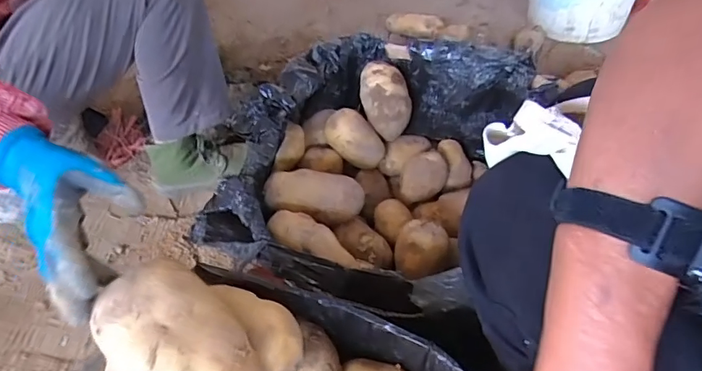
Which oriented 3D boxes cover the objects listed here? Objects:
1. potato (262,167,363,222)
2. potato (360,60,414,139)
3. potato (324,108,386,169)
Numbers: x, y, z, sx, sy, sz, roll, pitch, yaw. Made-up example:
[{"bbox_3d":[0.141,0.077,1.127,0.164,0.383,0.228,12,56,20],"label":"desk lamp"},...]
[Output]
[{"bbox_3d":[-0.049,0.011,0.634,0.133,0.046,0.055,8,44,-9],"label":"potato"},{"bbox_3d":[0.055,-0.139,0.761,0.075,0.126,0.063,-15,10,-13],"label":"potato"},{"bbox_3d":[0.005,-0.076,0.755,0.068,0.103,0.061,-43,22,10],"label":"potato"}]

